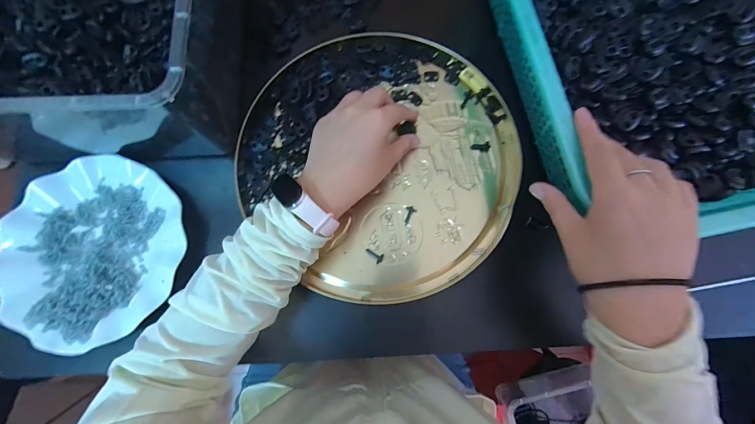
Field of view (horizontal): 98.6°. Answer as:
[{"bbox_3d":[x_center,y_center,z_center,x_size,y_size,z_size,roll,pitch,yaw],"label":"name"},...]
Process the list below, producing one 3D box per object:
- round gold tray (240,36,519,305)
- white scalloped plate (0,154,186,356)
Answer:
[{"bbox_3d":[0.000,-0.069,0.358,0.278,0.015,0.312,-39,81,-6],"label":"round gold tray"},{"bbox_3d":[-0.283,0.037,0.327,0.179,0.023,0.177,0,79,1],"label":"white scalloped plate"}]

